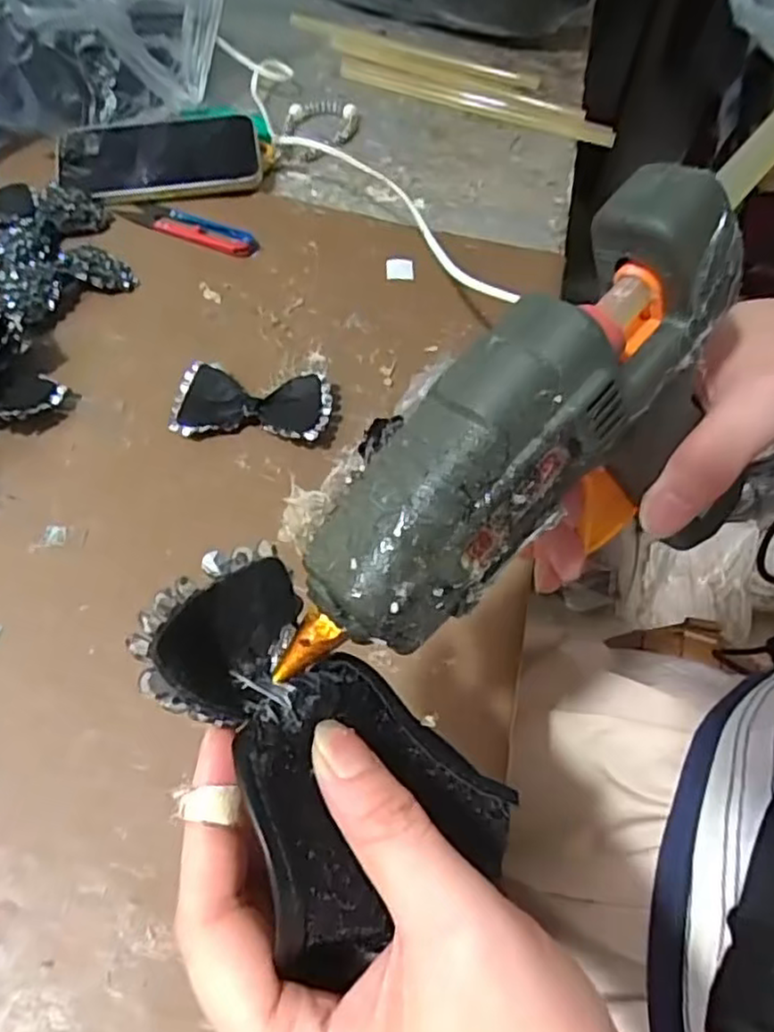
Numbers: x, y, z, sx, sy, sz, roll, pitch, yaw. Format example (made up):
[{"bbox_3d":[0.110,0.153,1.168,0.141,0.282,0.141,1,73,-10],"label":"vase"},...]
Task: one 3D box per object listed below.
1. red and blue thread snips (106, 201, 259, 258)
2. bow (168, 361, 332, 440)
[{"bbox_3d":[-0.157,-0.226,0.535,0.123,0.007,0.028,22,58,10],"label":"red and blue thread snips"},{"bbox_3d":[-0.083,-0.069,0.436,0.093,0.017,0.052,5,57,-1],"label":"bow"}]

